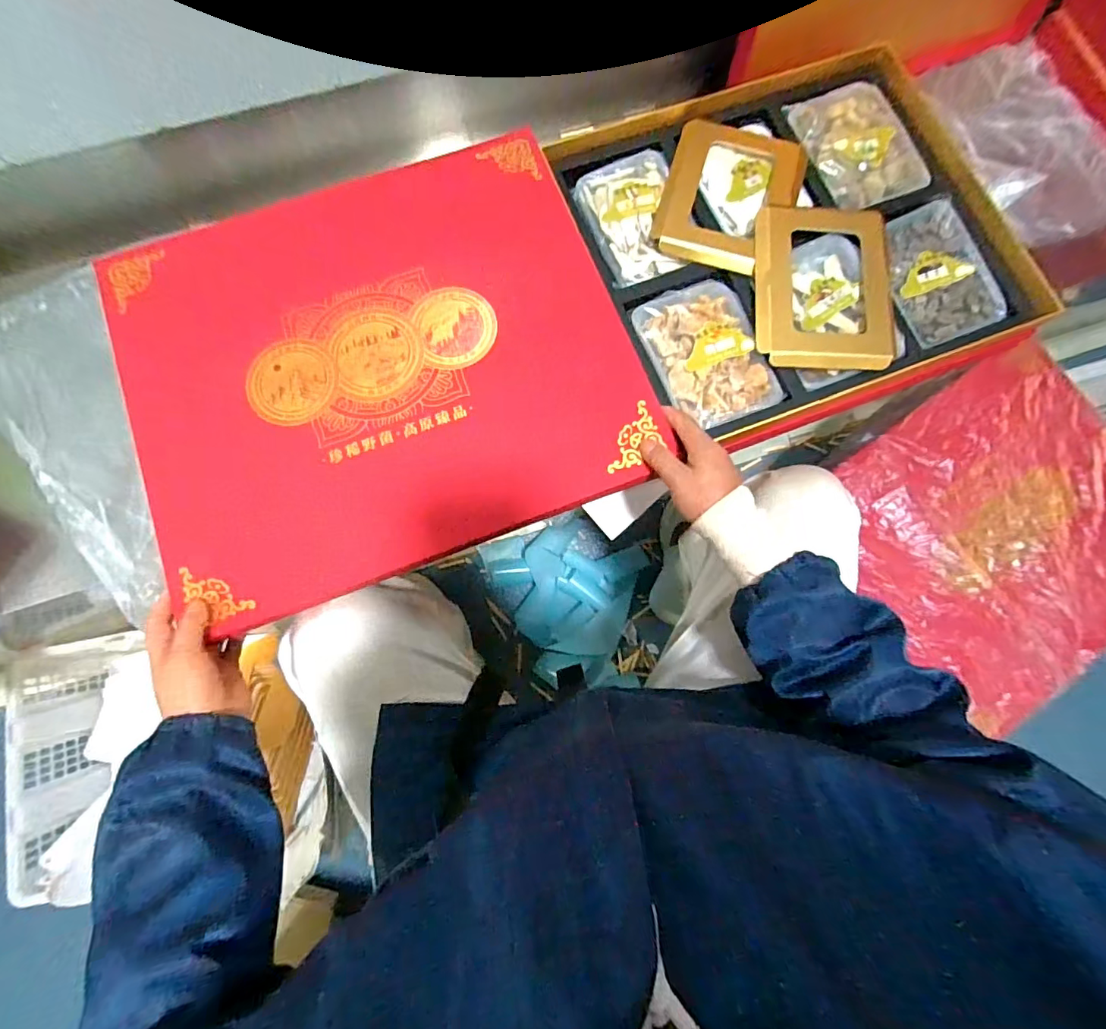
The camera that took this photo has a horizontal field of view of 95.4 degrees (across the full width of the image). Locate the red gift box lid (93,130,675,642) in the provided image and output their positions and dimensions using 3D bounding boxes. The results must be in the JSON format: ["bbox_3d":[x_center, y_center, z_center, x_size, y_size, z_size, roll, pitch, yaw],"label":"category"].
[{"bbox_3d":[-0.171,-0.154,0.503,0.474,0.041,0.422,-21,80,-5],"label":"red gift box lid"}]

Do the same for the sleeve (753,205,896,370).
[{"bbox_3d":[0.312,-0.271,0.582,0.154,0.026,0.214,2,79,-1],"label":"sleeve"}]

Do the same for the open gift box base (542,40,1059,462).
[{"bbox_3d":[0.295,-0.337,0.600,0.473,0.056,0.451,-21,80,-5],"label":"open gift box base"}]

